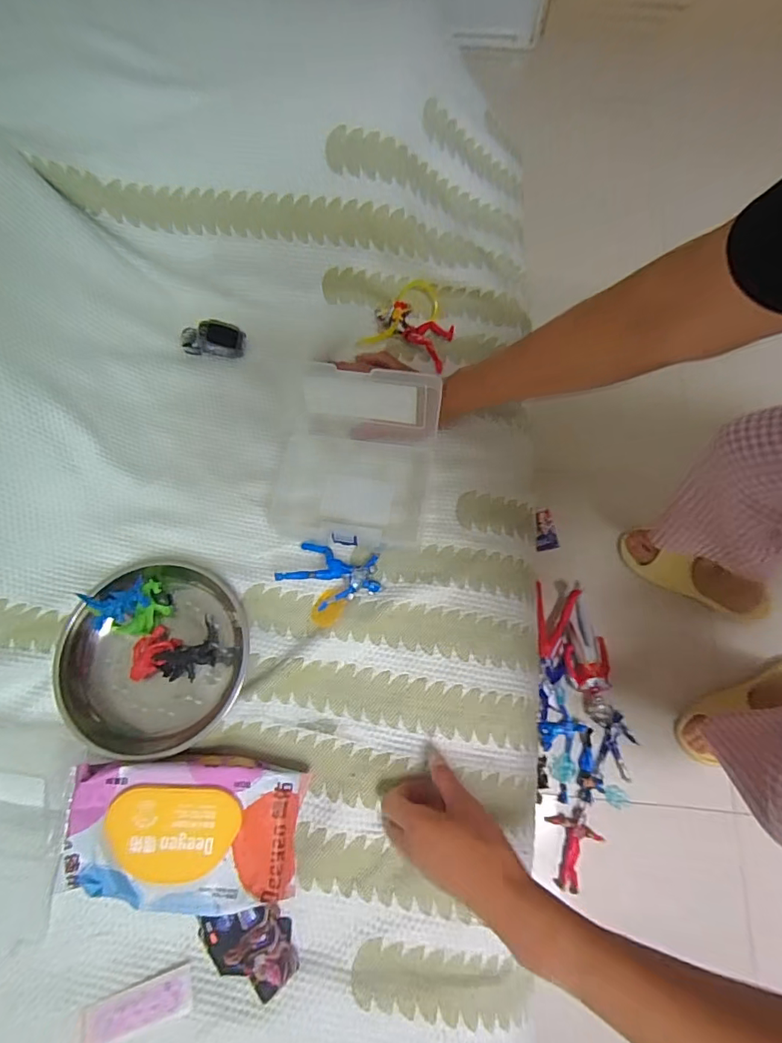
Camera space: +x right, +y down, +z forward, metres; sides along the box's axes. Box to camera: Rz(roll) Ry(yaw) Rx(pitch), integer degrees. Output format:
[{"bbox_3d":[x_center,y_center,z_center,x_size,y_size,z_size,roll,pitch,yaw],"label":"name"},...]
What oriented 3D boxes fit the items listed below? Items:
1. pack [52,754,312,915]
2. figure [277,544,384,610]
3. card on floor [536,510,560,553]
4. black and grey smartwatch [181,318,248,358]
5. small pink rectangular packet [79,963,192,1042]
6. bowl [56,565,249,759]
[{"bbox_3d":[-0.183,0.271,0.429,0.202,0.051,0.116,7,71,4],"label":"pack"},{"bbox_3d":[-0.061,0.053,0.503,0.099,0.047,0.074,13,71,6],"label":"figure"},{"bbox_3d":[0.305,0.016,0.960,0.044,0.007,0.078,-9,80,-2],"label":"card on floor"},{"bbox_3d":[-0.225,-0.233,0.613,0.076,0.034,0.037,-2,71,1],"label":"black and grey smartwatch"},{"bbox_3d":[-0.214,0.410,0.408,0.088,0.012,0.031,-19,71,-5],"label":"small pink rectangular packet"},{"bbox_3d":[-0.238,0.134,0.486,0.172,0.034,0.179,0,71,1],"label":"bowl"}]

